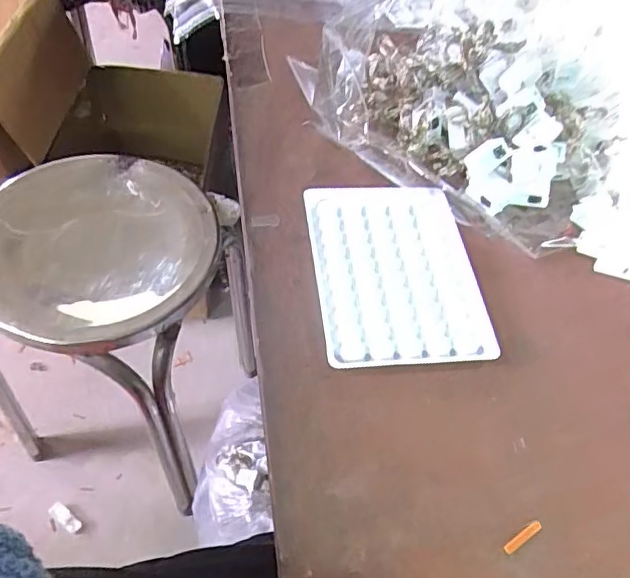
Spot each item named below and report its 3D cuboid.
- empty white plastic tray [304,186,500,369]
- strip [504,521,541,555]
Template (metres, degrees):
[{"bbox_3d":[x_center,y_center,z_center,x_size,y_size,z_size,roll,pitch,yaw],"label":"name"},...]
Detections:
[{"bbox_3d":[0.047,-0.013,0.337,0.095,0.006,0.127,-2,54,-8],"label":"empty white plastic tray"},{"bbox_3d":[0.094,0.113,0.255,0.022,0.004,0.004,-26,59,-21],"label":"strip"}]

